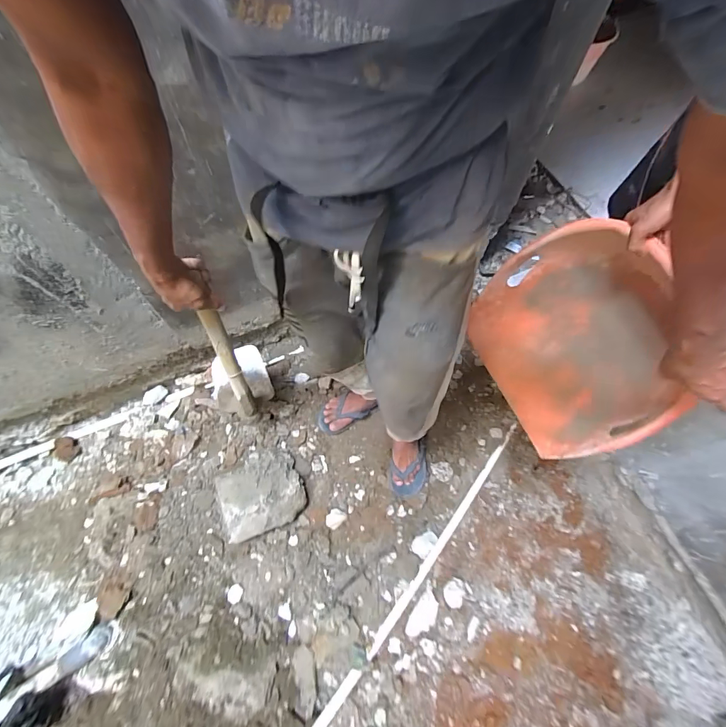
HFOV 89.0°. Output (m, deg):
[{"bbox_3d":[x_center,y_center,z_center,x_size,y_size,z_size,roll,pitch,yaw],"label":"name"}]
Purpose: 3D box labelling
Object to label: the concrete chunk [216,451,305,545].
[{"bbox_3d":[-0.314,0.391,1.117,0.243,0.115,0.239,-2,96,-22],"label":"concrete chunk"}]

